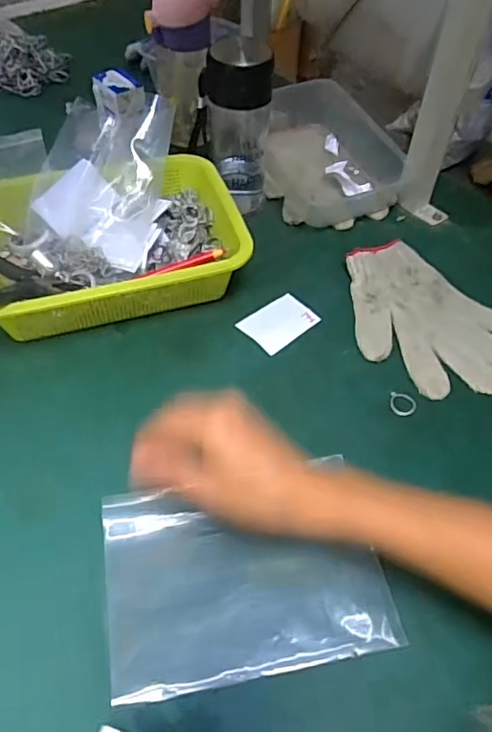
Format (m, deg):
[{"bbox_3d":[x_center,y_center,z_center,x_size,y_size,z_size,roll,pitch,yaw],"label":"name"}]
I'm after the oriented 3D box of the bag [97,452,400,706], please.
[{"bbox_3d":[-0.003,0.148,0.412,0.194,0.014,0.142,-8,55,-9],"label":"bag"}]

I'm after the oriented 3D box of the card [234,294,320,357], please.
[{"bbox_3d":[0.034,-0.045,0.575,0.073,0.004,0.054,-36,62,-26],"label":"card"}]

